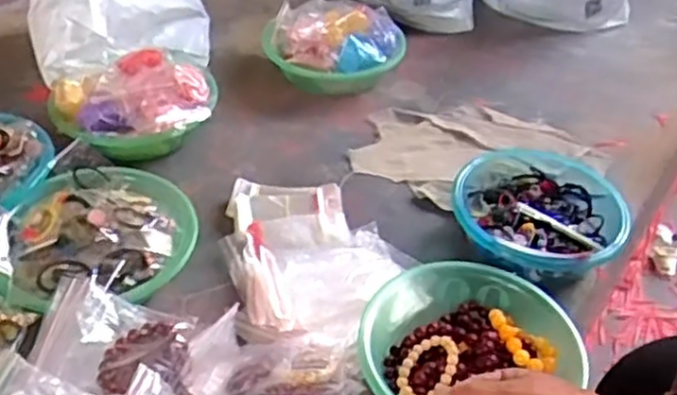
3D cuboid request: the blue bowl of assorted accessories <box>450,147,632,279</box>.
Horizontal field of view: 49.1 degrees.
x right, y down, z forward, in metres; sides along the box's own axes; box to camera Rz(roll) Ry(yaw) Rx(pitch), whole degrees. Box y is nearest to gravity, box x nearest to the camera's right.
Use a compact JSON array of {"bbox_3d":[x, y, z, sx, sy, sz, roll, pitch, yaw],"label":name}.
[{"bbox_3d":[0.270,0.019,1.001,0.235,0.077,0.251,2,42,-2],"label":"blue bowl of assorted accessories"}]

